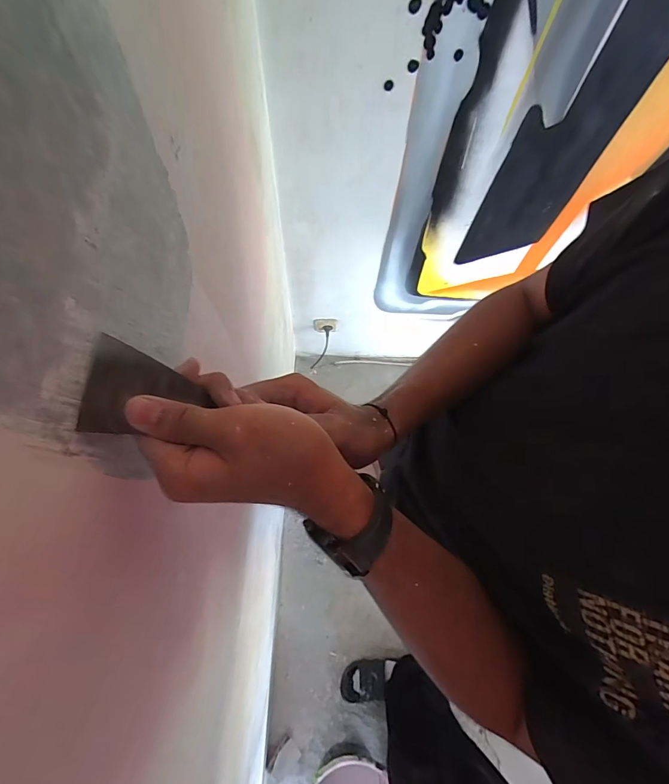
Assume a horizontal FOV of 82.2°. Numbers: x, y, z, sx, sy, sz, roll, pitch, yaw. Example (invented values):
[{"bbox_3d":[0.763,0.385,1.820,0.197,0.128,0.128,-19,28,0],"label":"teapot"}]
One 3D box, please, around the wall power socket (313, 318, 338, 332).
[{"bbox_3d":[-0.031,-0.236,1.352,0.083,0.079,0.014,-4,70,-3],"label":"wall power socket"}]

